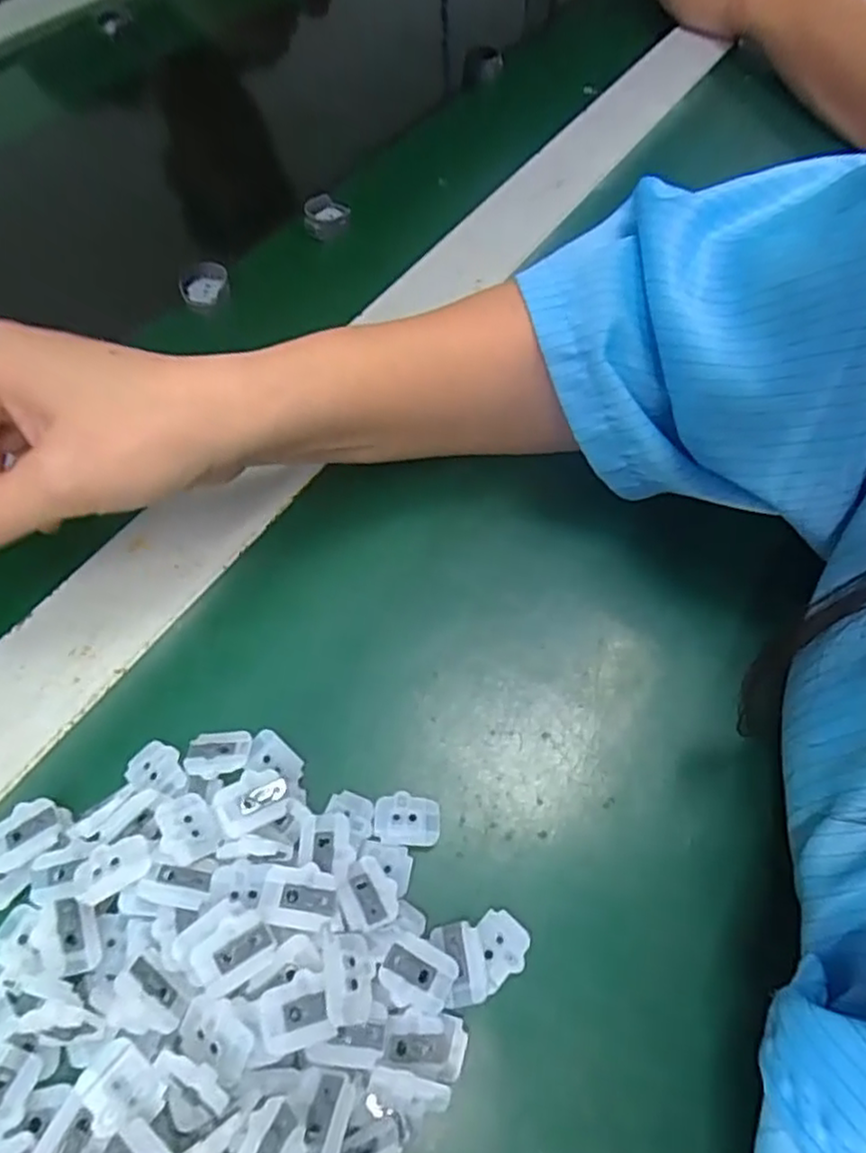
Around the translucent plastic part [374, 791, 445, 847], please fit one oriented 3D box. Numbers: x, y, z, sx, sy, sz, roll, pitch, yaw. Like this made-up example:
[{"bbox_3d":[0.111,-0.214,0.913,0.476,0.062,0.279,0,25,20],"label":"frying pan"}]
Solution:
[{"bbox_3d":[-0.008,0.081,0.223,0.022,0.004,0.017,1,59,-1],"label":"translucent plastic part"}]

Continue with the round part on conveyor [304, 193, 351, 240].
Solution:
[{"bbox_3d":[-0.065,-0.220,0.408,0.027,0.015,0.022,-10,60,-8],"label":"round part on conveyor"}]

